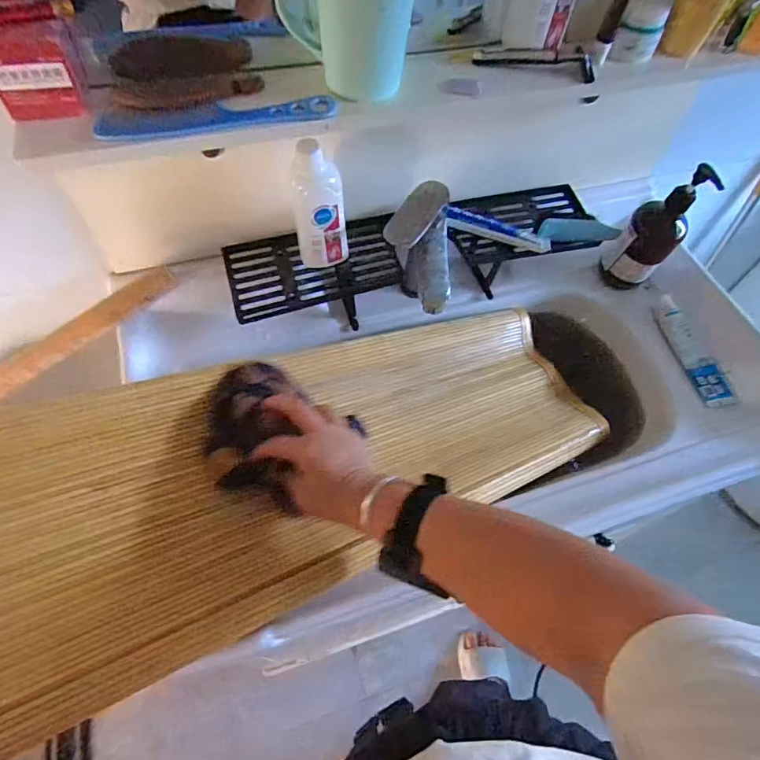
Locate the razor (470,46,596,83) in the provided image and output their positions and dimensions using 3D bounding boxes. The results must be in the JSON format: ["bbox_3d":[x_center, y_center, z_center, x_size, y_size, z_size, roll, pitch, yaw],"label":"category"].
[{"bbox_3d":[0.158,-0.327,0.498,0.123,0.018,0.022,8,58,2],"label":"razor"}]

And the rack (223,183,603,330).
[{"bbox_3d":[0.052,-0.168,0.672,0.497,0.105,0.129,-13,60,-11],"label":"rack"}]

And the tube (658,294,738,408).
[{"bbox_3d":[0.432,-0.043,0.681,0.047,0.028,0.176,-8,59,-8],"label":"tube"}]

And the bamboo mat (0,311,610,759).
[{"bbox_3d":[-0.107,0.092,0.493,0.814,0.058,0.247,-15,59,-30],"label":"bamboo mat"}]

